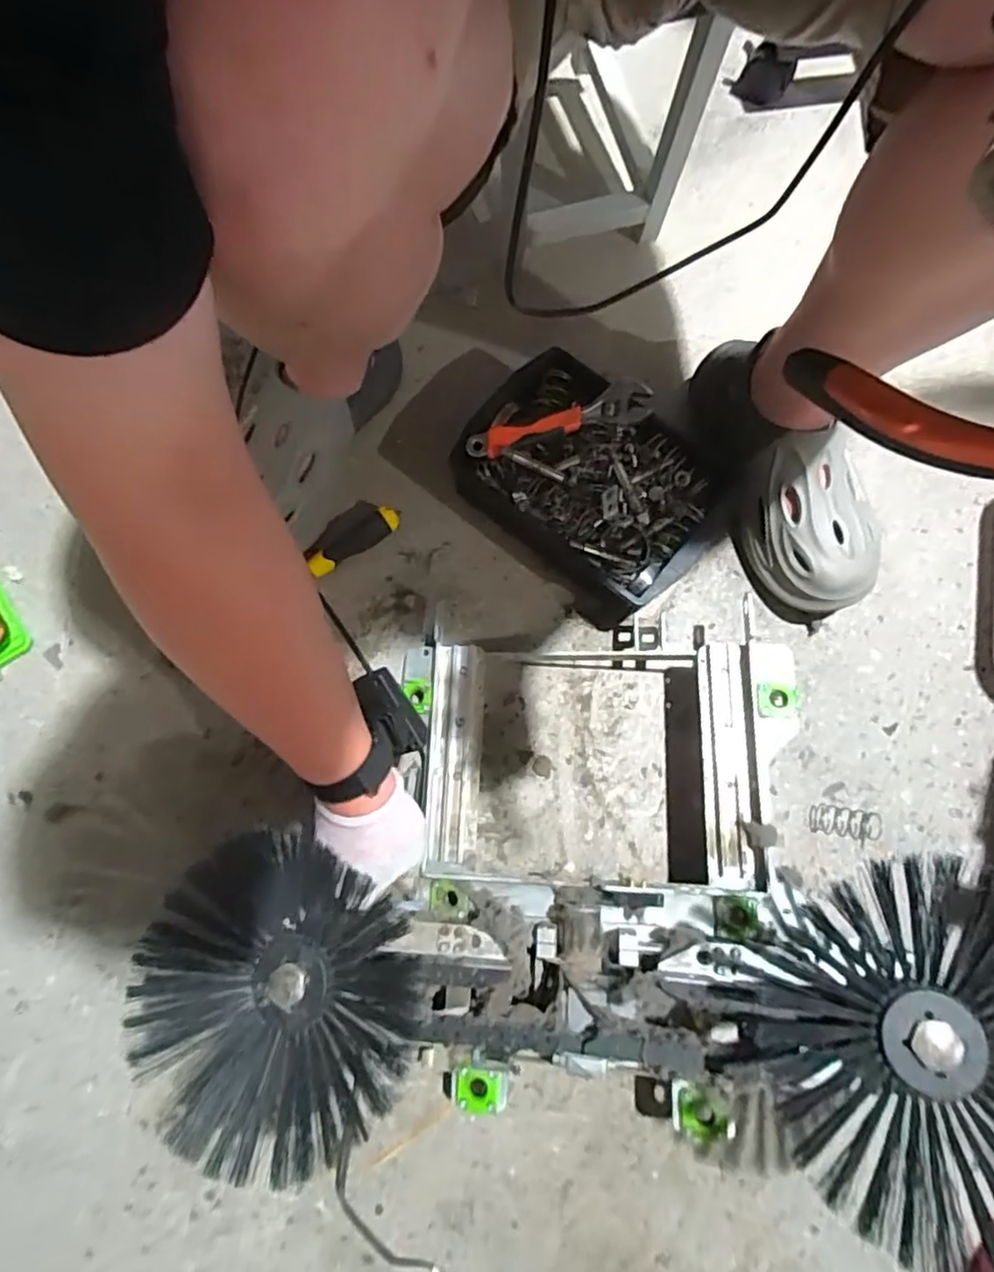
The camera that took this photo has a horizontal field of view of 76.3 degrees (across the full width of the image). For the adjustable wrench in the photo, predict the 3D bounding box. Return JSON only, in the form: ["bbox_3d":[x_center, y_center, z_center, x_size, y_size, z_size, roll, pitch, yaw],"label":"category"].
[{"bbox_3d":[0.068,-0.206,0.622,0.193,0.024,0.044,-21,76,-5],"label":"adjustable wrench"}]

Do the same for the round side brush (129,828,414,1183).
[{"bbox_3d":[-0.166,0.265,0.469,0.208,0.066,0.199,0,75,0],"label":"round side brush"}]

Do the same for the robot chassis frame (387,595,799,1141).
[{"bbox_3d":[0.070,0.172,0.535,0.333,0.138,0.394,6,76,0],"label":"robot chassis frame"}]

